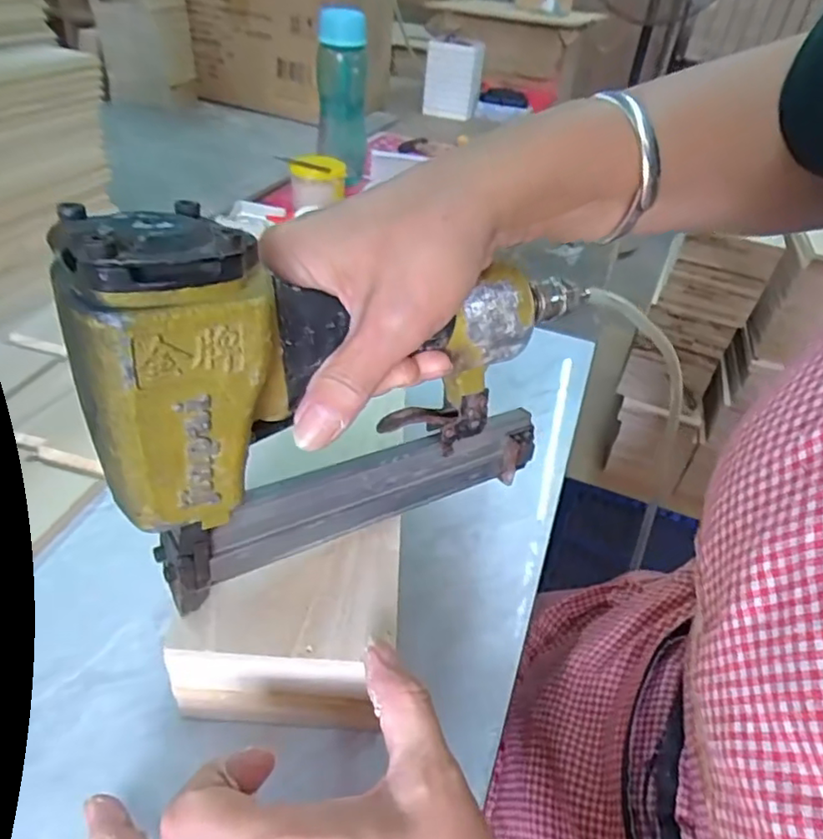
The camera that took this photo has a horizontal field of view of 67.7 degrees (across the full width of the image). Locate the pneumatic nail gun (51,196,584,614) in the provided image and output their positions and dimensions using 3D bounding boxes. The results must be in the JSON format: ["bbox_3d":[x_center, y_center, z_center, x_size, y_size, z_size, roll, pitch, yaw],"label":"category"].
[{"bbox_3d":[-0.012,-0.014,0.266,0.223,0.161,0.044,-16,43,-27],"label":"pneumatic nail gun"}]

